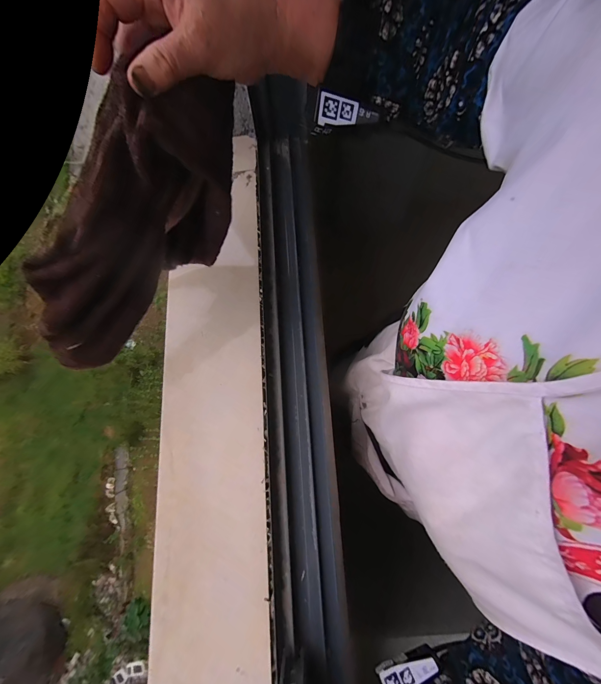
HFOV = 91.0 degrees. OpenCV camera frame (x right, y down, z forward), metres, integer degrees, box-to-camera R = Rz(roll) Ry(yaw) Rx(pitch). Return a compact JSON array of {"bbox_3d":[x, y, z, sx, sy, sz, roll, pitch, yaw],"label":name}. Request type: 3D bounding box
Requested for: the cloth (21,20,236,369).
[{"bbox_3d":[-0.145,-0.099,0.297,0.092,0.136,0.285,44,111,11],"label":"cloth"}]

